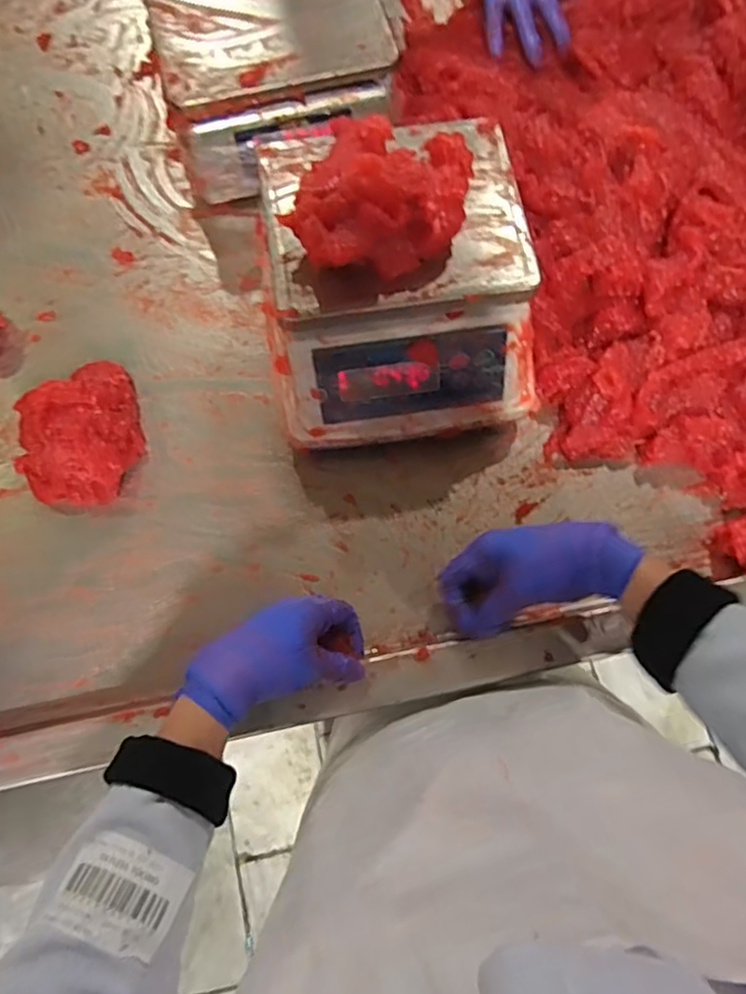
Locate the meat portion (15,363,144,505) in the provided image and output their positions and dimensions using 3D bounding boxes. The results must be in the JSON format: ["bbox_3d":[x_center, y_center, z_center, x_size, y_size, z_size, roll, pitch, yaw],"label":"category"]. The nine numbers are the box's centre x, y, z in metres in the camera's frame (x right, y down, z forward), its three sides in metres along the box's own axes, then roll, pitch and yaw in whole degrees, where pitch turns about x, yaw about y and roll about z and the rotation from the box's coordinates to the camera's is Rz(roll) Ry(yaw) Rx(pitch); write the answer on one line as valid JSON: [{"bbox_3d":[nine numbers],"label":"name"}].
[{"bbox_3d":[-0.276,-0.064,0.577,0.107,0.050,0.140,1,77,1],"label":"meat portion"}]

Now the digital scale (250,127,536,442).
[{"bbox_3d":[0.019,-0.184,0.546,0.223,0.112,0.239,-7,77,-1],"label":"digital scale"}]

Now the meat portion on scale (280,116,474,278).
[{"bbox_3d":[0.003,-0.226,0.462,0.123,0.054,0.129,0,77,0],"label":"meat portion on scale"}]

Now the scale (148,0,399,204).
[{"bbox_3d":[-0.099,-0.447,0.649,0.217,0.107,0.221,-11,77,-2],"label":"scale"}]

